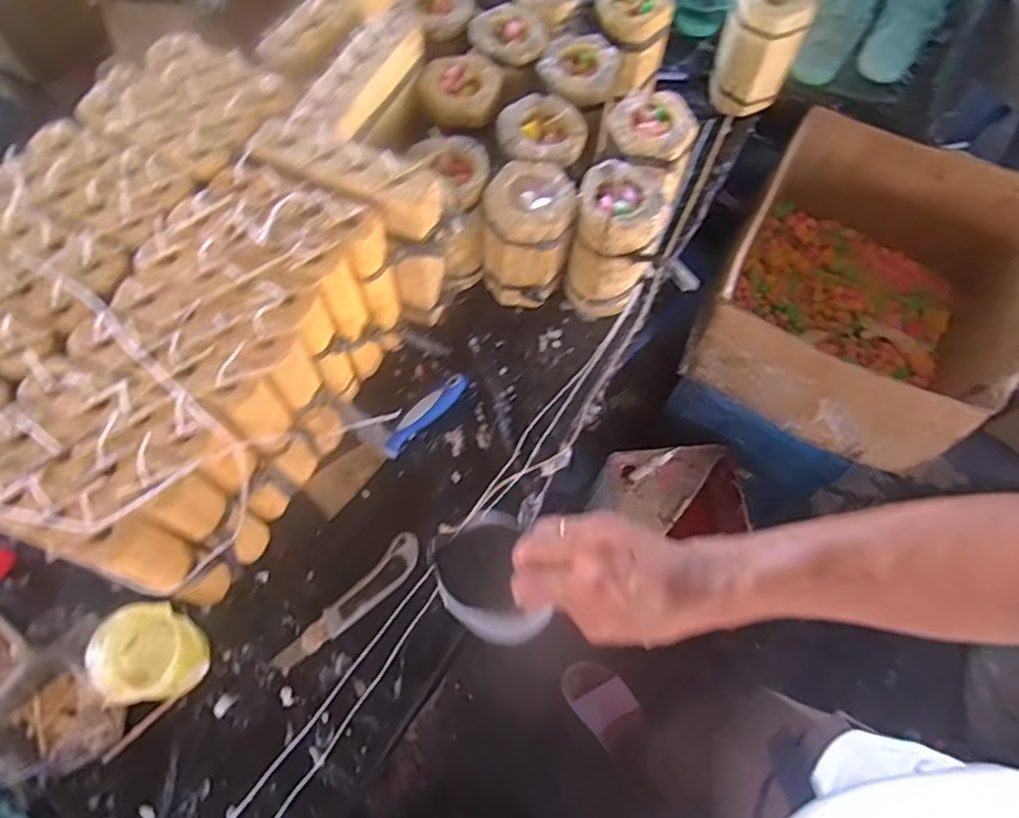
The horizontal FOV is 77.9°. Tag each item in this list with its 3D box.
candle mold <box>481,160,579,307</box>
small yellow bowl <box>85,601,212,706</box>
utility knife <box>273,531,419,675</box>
[{"bbox_3d":[0.022,-0.201,0.731,0.099,0.141,0.098,6,68,0],"label":"candle mold"},{"bbox_3d":[-0.324,0.222,0.579,0.070,0.094,0.086,-12,70,-7],"label":"small yellow bowl"},{"bbox_3d":[-0.160,0.202,0.647,0.036,0.013,0.178,42,73,13],"label":"utility knife"}]

